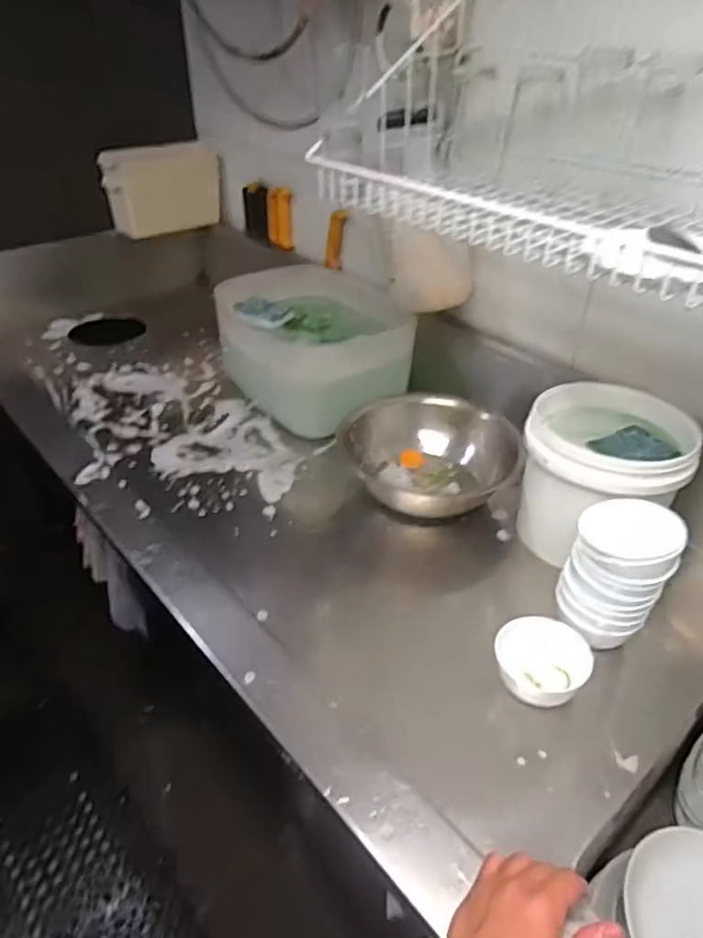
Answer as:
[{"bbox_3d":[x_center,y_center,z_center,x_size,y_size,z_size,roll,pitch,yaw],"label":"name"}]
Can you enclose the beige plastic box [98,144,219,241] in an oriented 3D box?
[{"bbox_3d":[-0.464,-0.697,1.583,0.282,0.186,0.108,-25,44,-30],"label":"beige plastic box"}]

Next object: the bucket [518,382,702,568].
[{"bbox_3d":[0.349,0.014,0.910,0.207,0.197,0.227,-14,40,-19],"label":"bucket"}]

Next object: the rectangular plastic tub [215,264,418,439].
[{"bbox_3d":[-0.075,-0.243,1.251,0.327,0.181,0.370,-13,39,-18],"label":"rectangular plastic tub"}]

